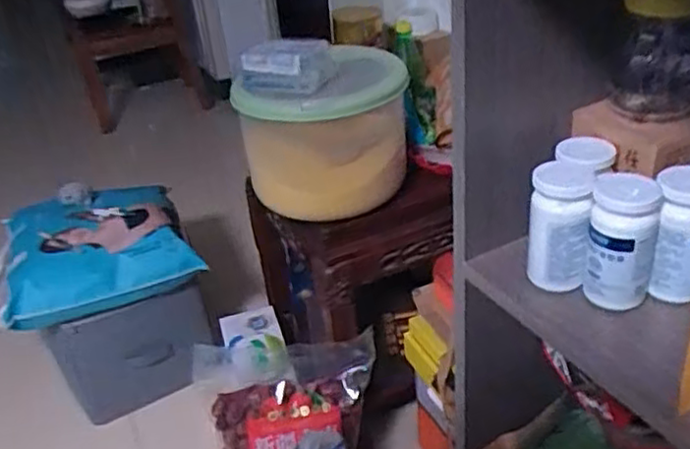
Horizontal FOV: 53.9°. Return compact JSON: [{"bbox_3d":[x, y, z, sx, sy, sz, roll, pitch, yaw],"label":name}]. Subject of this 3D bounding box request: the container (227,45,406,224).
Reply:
[{"bbox_3d":[-0.030,-0.159,1.141,0.259,0.230,0.237,-4,32,3],"label":"container"}]

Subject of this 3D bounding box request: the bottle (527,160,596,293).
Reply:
[{"bbox_3d":[0.185,0.003,0.589,0.049,0.102,0.051,4,33,15],"label":"bottle"}]

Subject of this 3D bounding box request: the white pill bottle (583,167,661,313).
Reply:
[{"bbox_3d":[0.227,0.014,0.560,0.050,0.101,0.048,5,34,16],"label":"white pill bottle"}]

